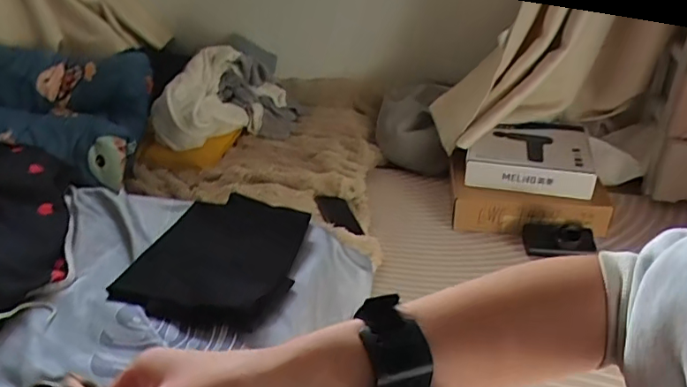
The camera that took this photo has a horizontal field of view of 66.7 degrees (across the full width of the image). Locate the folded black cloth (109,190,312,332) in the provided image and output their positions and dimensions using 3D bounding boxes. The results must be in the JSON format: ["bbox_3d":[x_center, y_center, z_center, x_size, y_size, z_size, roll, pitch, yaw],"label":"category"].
[{"bbox_3d":[-0.196,0.097,0.843,0.233,0.039,0.299,7,32,13],"label":"folded black cloth"}]

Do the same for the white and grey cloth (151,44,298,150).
[{"bbox_3d":[-0.323,-0.261,1.452,0.396,0.220,0.205,-21,36,-28],"label":"white and grey cloth"}]

